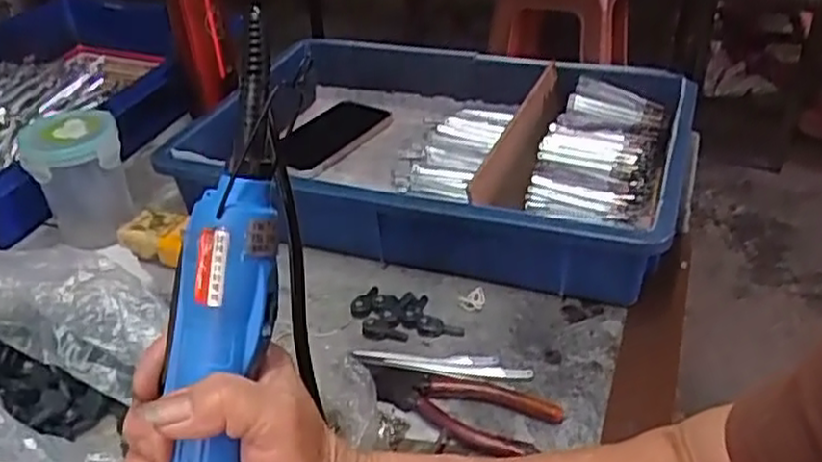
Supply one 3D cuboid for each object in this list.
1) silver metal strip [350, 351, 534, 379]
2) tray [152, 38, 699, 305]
[{"bbox_3d":[0.021,0.094,0.514,0.124,0.005,0.022,3,35,7],"label":"silver metal strip"},{"bbox_3d":[0.025,-0.074,0.675,0.415,0.095,0.273,11,37,18],"label":"tray"}]

